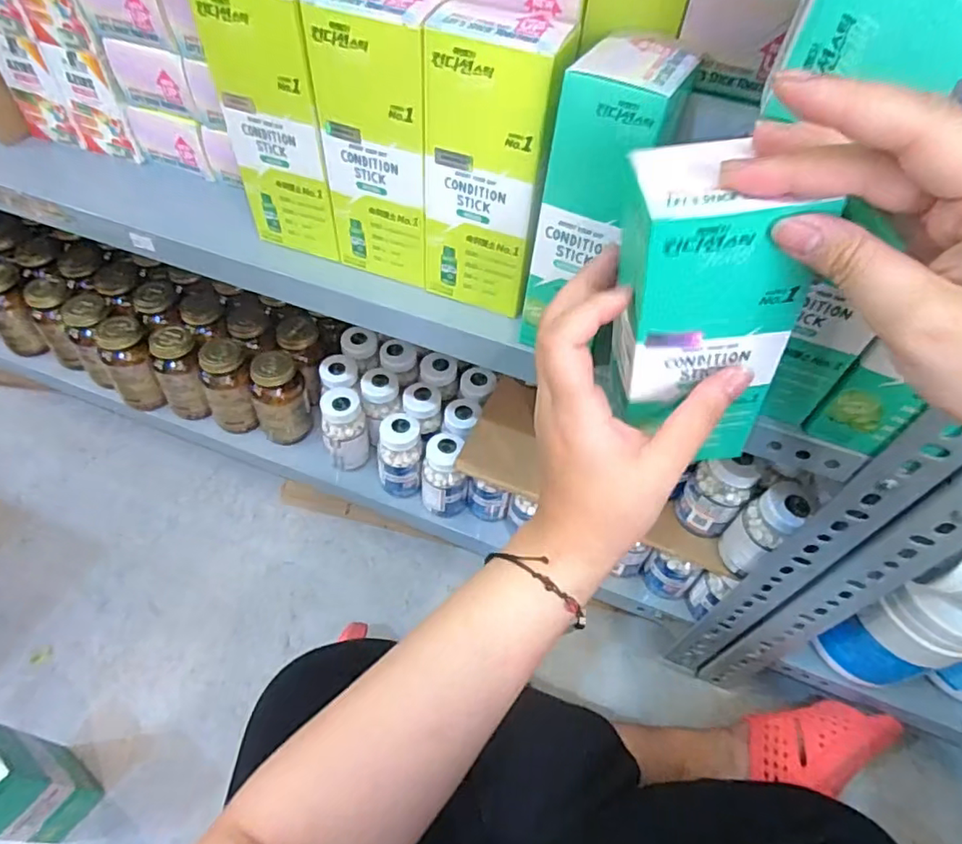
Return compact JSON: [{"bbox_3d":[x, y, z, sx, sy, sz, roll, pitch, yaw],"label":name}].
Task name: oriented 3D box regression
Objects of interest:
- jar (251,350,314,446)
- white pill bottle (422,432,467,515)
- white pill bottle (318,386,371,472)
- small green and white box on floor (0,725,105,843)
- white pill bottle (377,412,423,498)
[{"bbox_3d":[-0.232,-0.026,0.675,0.063,0.109,0.052,-21,56,-20],"label":"jar"},{"bbox_3d":[-0.041,0.059,0.624,0.045,0.101,0.044,2,52,-3],"label":"white pill bottle"},{"bbox_3d":[-0.153,0.008,0.653,0.050,0.091,0.052,-7,53,-10],"label":"white pill bottle"},{"bbox_3d":[-0.408,0.317,0.513,0.069,0.177,0.057,30,55,18],"label":"small green and white box on floor"},{"bbox_3d":[-0.089,0.037,0.638,0.051,0.096,0.049,0,52,-5],"label":"white pill bottle"}]

